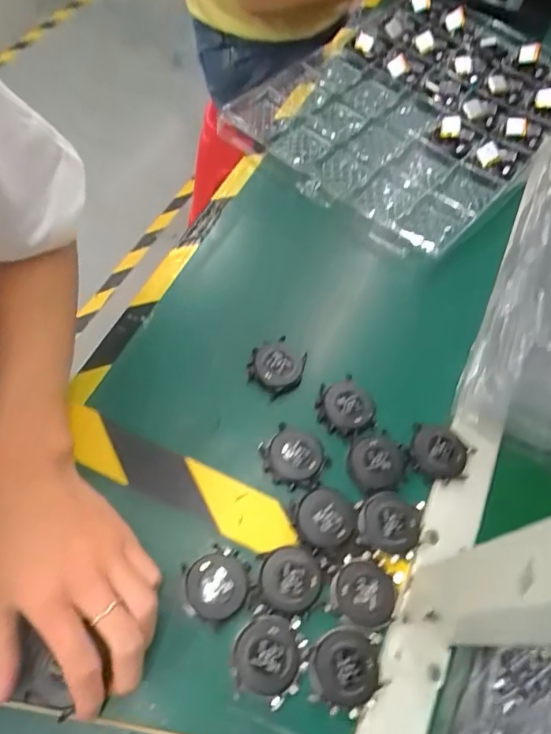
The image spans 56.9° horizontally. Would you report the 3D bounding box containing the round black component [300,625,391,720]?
[{"bbox_3d":[0.047,0.196,0.329,0.053,0.009,0.047,-39,73,-23],"label":"round black component"}]

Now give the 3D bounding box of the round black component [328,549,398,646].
[{"bbox_3d":[0.063,0.155,0.350,0.044,0.009,0.044,32,63,11],"label":"round black component"}]

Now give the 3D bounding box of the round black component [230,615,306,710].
[{"bbox_3d":[-0.004,0.189,0.328,0.046,0.007,0.050,4,62,-5],"label":"round black component"}]

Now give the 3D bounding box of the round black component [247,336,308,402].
[{"bbox_3d":[0.000,0.000,0.432,0.046,0.018,0.045,3,62,-5],"label":"round black component"}]

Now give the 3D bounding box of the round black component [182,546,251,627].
[{"bbox_3d":[-0.040,0.149,0.347,0.047,0.006,0.042,-27,68,-19],"label":"round black component"}]

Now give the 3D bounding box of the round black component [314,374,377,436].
[{"bbox_3d":[0.058,0.033,0.422,0.044,0.017,0.047,3,62,-5],"label":"round black component"}]

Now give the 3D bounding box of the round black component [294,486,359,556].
[{"bbox_3d":[0.038,0.112,0.375,0.044,0.007,0.043,3,62,-5],"label":"round black component"}]

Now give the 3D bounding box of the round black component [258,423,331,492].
[{"bbox_3d":[0.015,0.069,0.393,0.050,0.014,0.049,3,62,-5],"label":"round black component"}]

